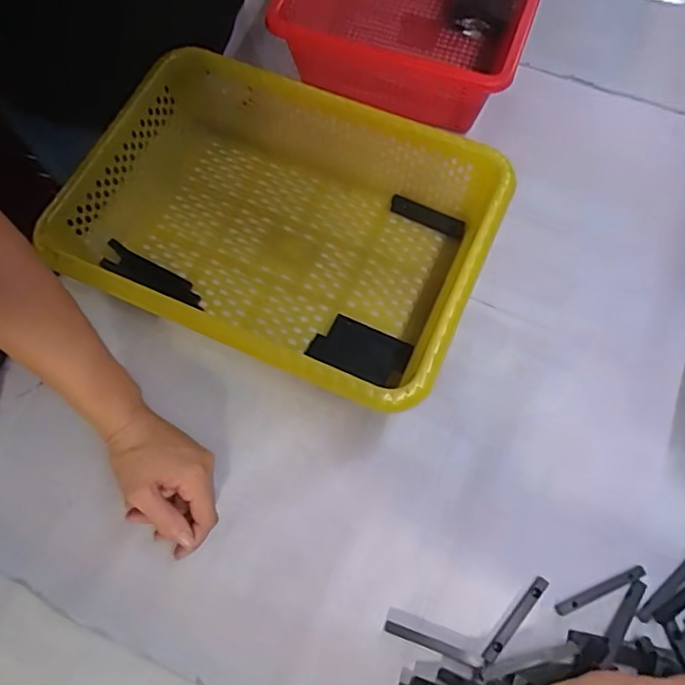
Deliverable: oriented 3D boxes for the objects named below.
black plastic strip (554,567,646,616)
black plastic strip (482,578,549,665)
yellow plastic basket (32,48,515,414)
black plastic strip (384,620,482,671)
[{"bbox_3d":[0.202,0.194,0.465,0.077,0.004,0.009,-22,69,-6],"label":"black plastic strip"},{"bbox_3d":[0.134,0.213,0.458,0.011,0.004,0.075,39,75,16],"label":"black plastic strip"},{"bbox_3d":[-0.053,-0.099,0.543,0.348,0.093,0.250,22,71,10],"label":"yellow plastic basket"},{"bbox_3d":[0.068,0.231,0.453,0.074,0.004,0.009,20,70,9],"label":"black plastic strip"}]

